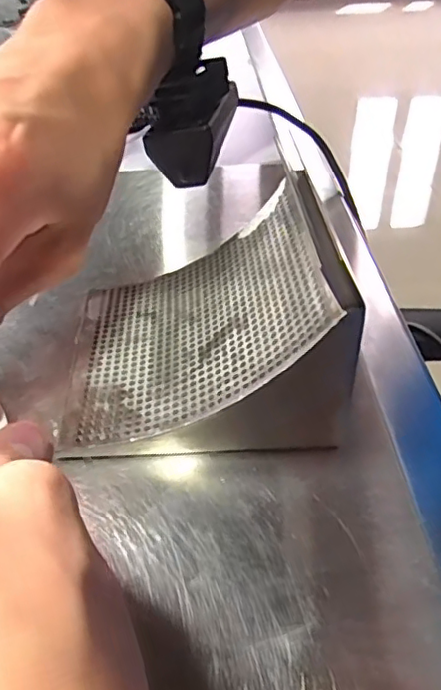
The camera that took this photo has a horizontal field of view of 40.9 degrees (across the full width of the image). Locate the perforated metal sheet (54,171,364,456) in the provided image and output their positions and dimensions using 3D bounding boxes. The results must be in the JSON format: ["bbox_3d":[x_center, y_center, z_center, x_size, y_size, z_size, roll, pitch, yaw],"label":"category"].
[{"bbox_3d":[-0.011,-0.011,0.217,0.100,0.057,0.101,-5,40,-2],"label":"perforated metal sheet"}]

